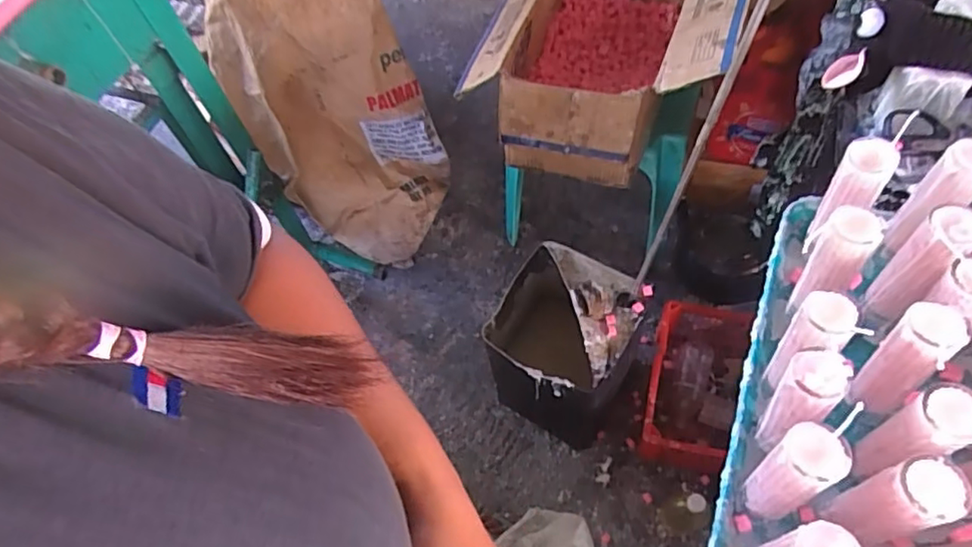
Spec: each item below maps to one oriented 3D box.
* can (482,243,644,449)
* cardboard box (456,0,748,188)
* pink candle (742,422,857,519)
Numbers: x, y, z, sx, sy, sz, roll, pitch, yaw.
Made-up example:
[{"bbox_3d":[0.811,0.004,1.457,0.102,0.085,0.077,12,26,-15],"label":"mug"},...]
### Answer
[{"bbox_3d":[0.152,0.157,1.222,0.260,0.399,0.254,29,66,19],"label":"can"},{"bbox_3d":[0.226,-0.436,1.141,0.436,0.250,0.525,13,62,12],"label":"cardboard box"},{"bbox_3d":[0.235,0.160,0.474,0.039,0.141,0.041,-2,59,3],"label":"pink candle"}]

